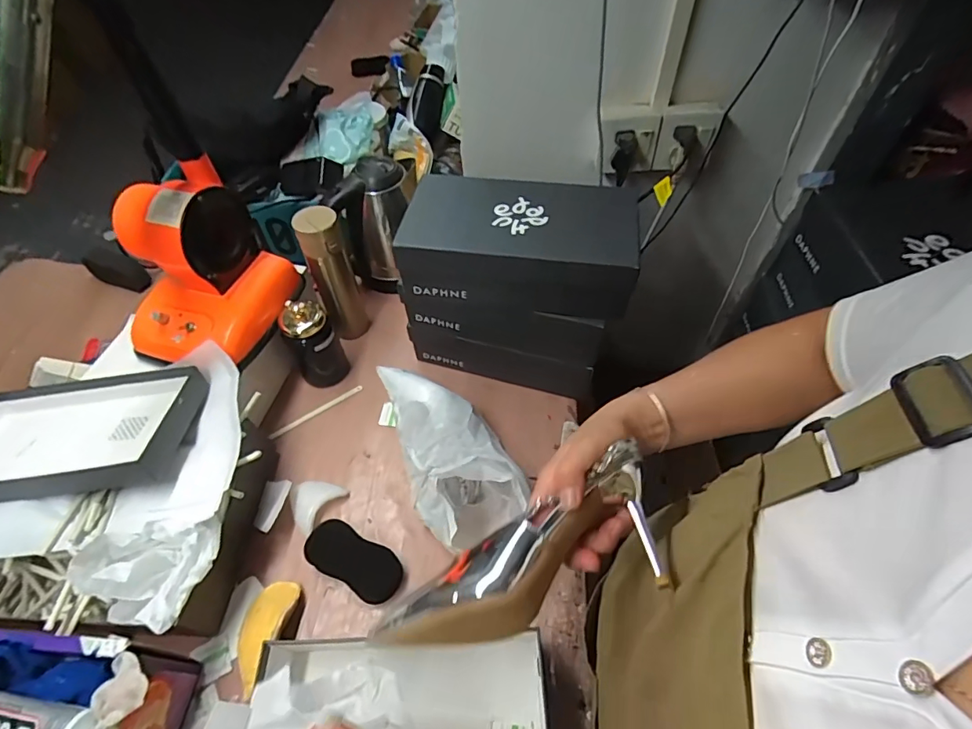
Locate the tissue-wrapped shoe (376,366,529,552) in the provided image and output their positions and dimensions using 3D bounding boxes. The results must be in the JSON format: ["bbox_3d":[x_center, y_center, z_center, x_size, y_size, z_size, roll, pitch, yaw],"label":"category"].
[{"bbox_3d":[-0.056,0.106,0.677,0.132,0.113,0.287,-21,56,-14],"label":"tissue-wrapped shoe"}]

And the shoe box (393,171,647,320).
[{"bbox_3d":[0.045,-0.165,0.641,0.289,0.099,0.160,7,54,6],"label":"shoe box"}]

